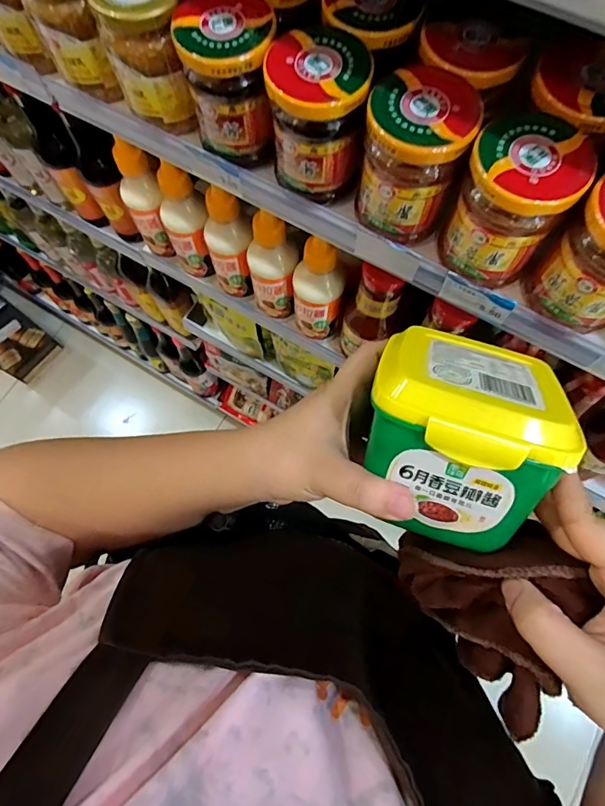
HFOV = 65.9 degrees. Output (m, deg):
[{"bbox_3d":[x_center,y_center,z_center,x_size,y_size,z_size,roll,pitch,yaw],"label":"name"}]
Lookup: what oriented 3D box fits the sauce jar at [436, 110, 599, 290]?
[{"bbox_3d":[0.127,-0.122,0.291,0.062,0.082,0.057,0,73,1],"label":"sauce jar"}]

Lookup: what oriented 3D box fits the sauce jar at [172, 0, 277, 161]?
[{"bbox_3d":[-0.048,-0.222,0.324,0.059,0.079,0.054,0,73,1],"label":"sauce jar"}]

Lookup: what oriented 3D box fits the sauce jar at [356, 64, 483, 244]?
[{"bbox_3d":[0.071,-0.158,0.306,0.060,0.082,0.063,0,73,1],"label":"sauce jar"}]

